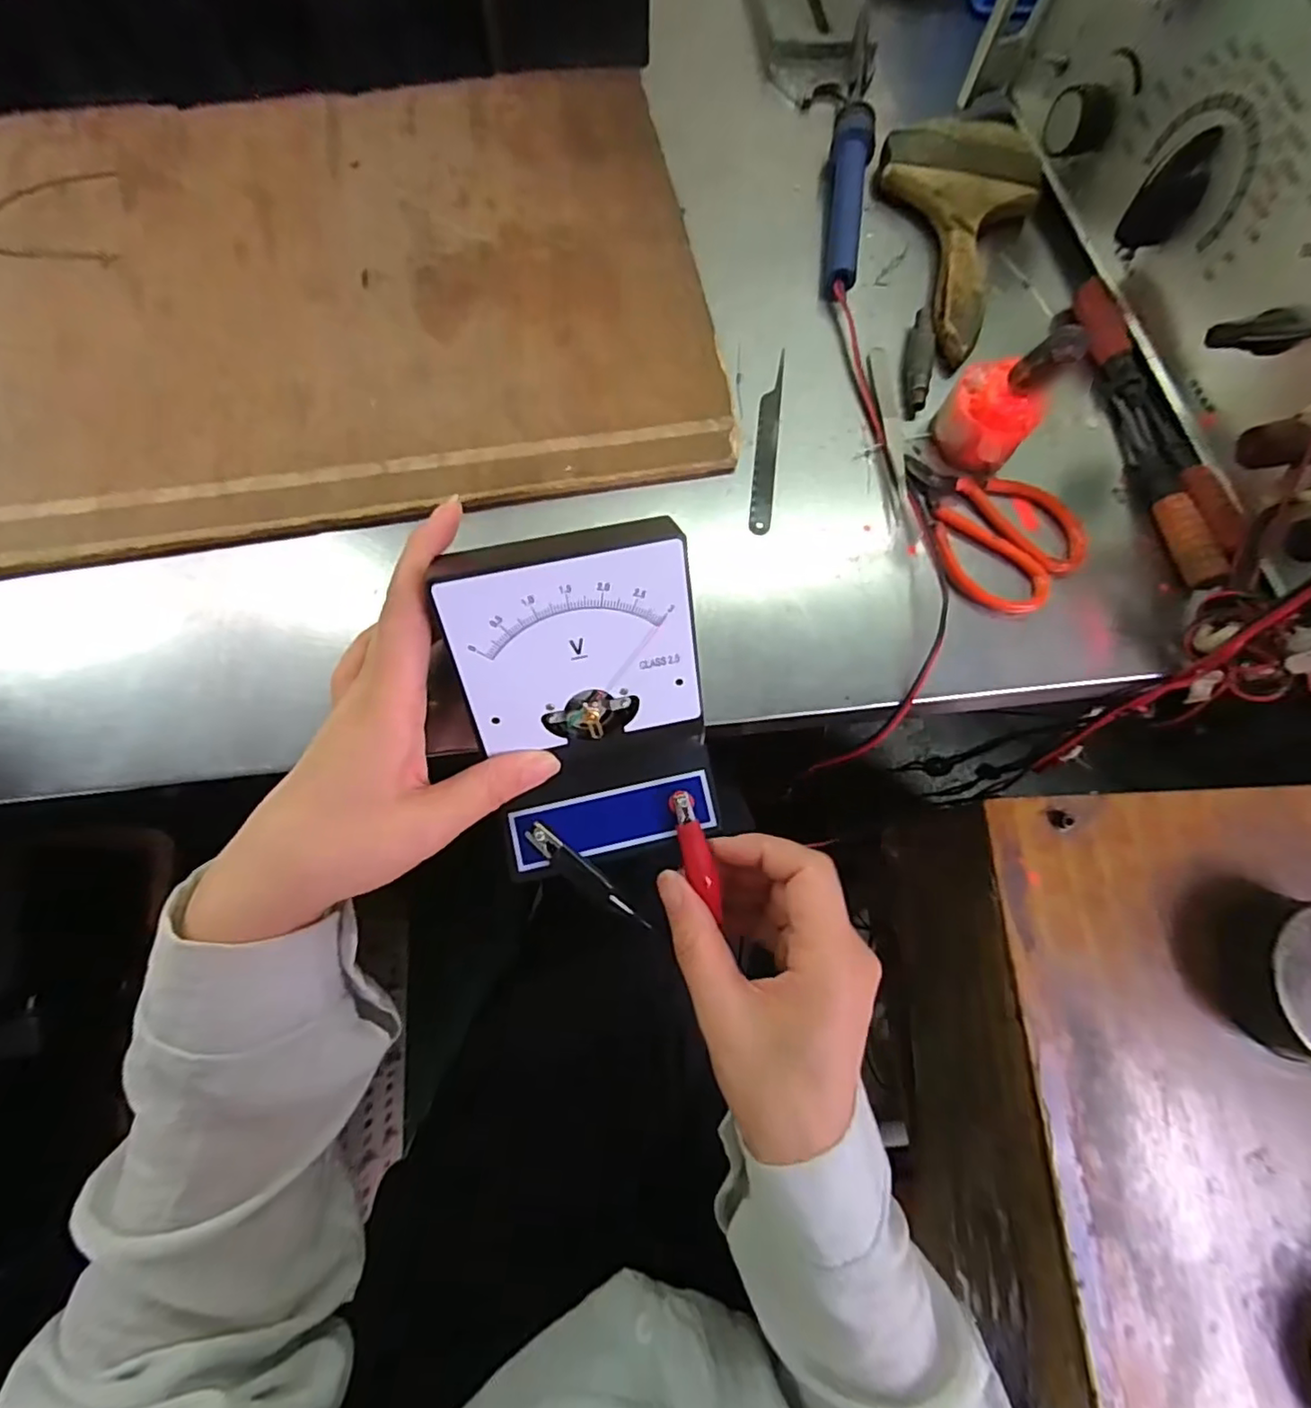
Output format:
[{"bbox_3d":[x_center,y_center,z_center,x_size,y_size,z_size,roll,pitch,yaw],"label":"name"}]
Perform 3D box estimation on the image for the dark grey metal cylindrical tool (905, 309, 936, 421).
[{"bbox_3d":[0.153,-0.199,0.362,0.015,0.012,0.067,12,74,1],"label":"dark grey metal cylindrical tool"}]

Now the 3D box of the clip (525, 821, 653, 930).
[{"bbox_3d":[-0.029,0.074,0.260,0.062,0.008,0.012,39,77,8],"label":"clip"}]

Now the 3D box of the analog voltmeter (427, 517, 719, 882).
[{"bbox_3d":[-0.028,0.000,0.247,0.096,0.079,0.117,-11,75,-5],"label":"analog voltmeter"}]

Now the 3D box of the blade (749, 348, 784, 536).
[{"bbox_3d":[0.063,-0.148,0.350,0.012,0.004,0.117,8,74,0],"label":"blade"}]

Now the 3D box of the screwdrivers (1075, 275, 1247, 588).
[{"bbox_3d":[0.283,-0.157,0.354,0.035,0.025,0.195,-7,75,-4],"label":"screwdrivers"}]

